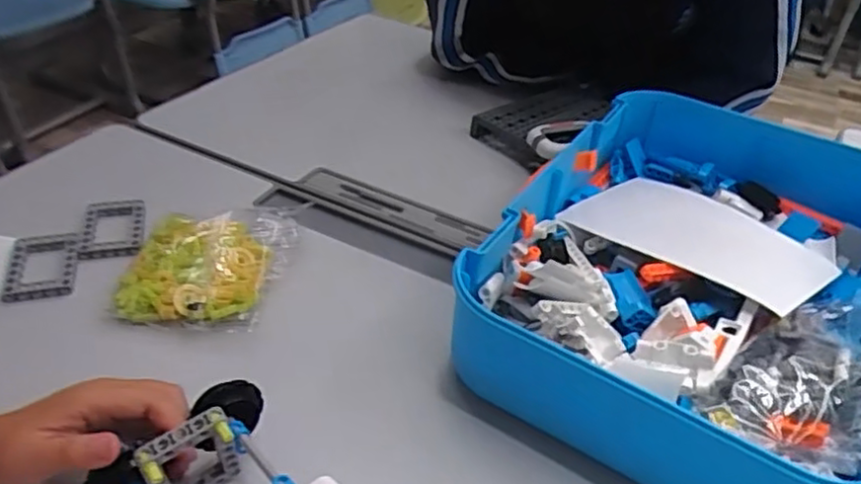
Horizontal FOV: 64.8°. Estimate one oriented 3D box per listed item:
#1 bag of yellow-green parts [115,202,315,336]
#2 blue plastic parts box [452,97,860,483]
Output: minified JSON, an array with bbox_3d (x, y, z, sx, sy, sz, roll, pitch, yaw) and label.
[{"bbox_3d":[-0.183,0.012,0.560,0.119,0.030,0.137,9,38,4],"label":"bag of yellow-green parts"},{"bbox_3d":[0.331,0.069,0.496,0.551,0.116,0.396,24,42,23],"label":"blue plastic parts box"}]

